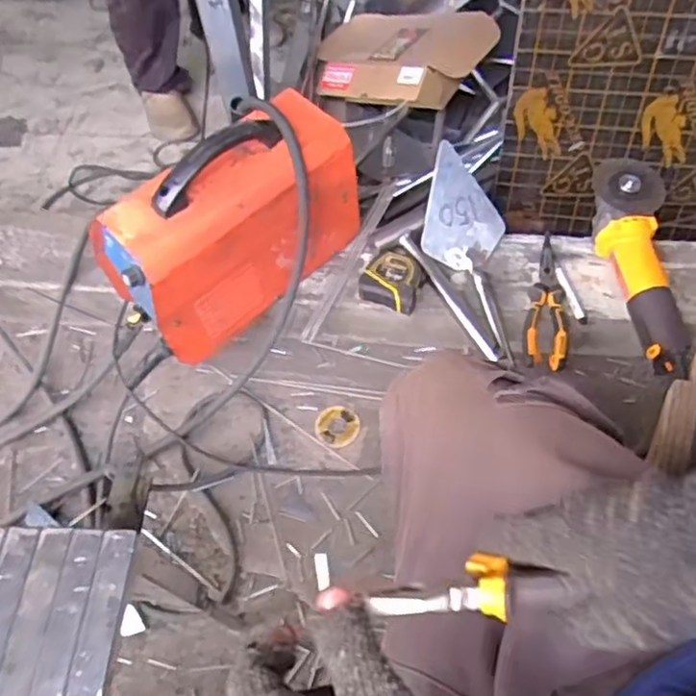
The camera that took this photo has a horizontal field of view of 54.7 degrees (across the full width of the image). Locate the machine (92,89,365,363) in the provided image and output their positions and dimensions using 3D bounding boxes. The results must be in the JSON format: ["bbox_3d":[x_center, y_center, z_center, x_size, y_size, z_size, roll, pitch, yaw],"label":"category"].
[{"bbox_3d":[-0.157,-0.170,0.885,0.317,0.221,0.158,-40,63,-19],"label":"machine"}]

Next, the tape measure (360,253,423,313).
[{"bbox_3d":[0.062,-0.093,0.936,0.082,0.040,0.081,16,61,14],"label":"tape measure"}]

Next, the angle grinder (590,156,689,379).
[{"bbox_3d":[0.381,-0.115,0.892,0.096,0.099,0.313,0,58,4],"label":"angle grinder"}]

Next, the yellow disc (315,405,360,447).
[{"bbox_3d":[-0.015,0.111,0.964,0.063,0.013,0.062,-2,58,3],"label":"yellow disc"}]

